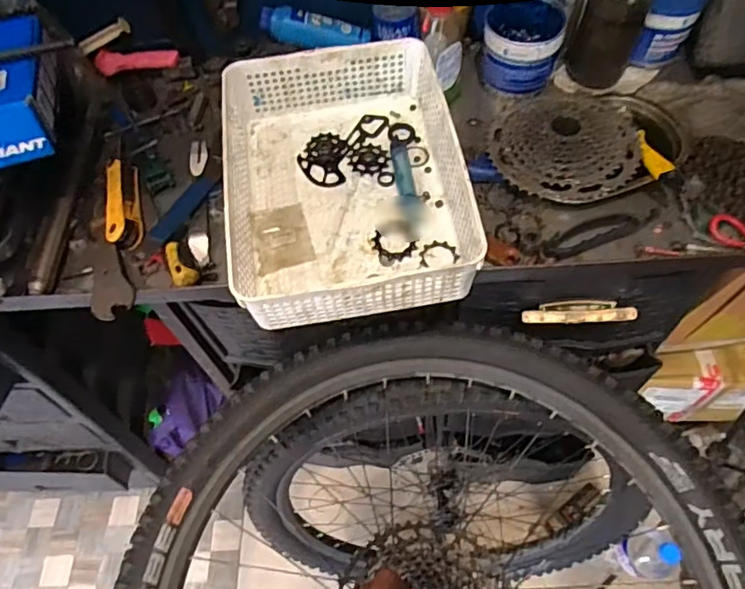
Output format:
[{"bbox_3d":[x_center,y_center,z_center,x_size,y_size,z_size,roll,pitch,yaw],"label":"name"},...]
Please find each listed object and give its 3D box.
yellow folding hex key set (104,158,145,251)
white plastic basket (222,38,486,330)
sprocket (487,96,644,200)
[{"bbox_3d":[-0.311,-0.116,0.694,0.038,0.022,0.119,-15,59,-4],"label":"yellow folding hex key set"},{"bbox_3d":[-0.033,-0.131,0.632,0.247,0.083,0.325,-9,61,-3],"label":"white plastic basket"},{"bbox_3d":[0.236,-0.188,0.677,0.168,0.048,0.177,-2,59,4],"label":"sprocket"}]

